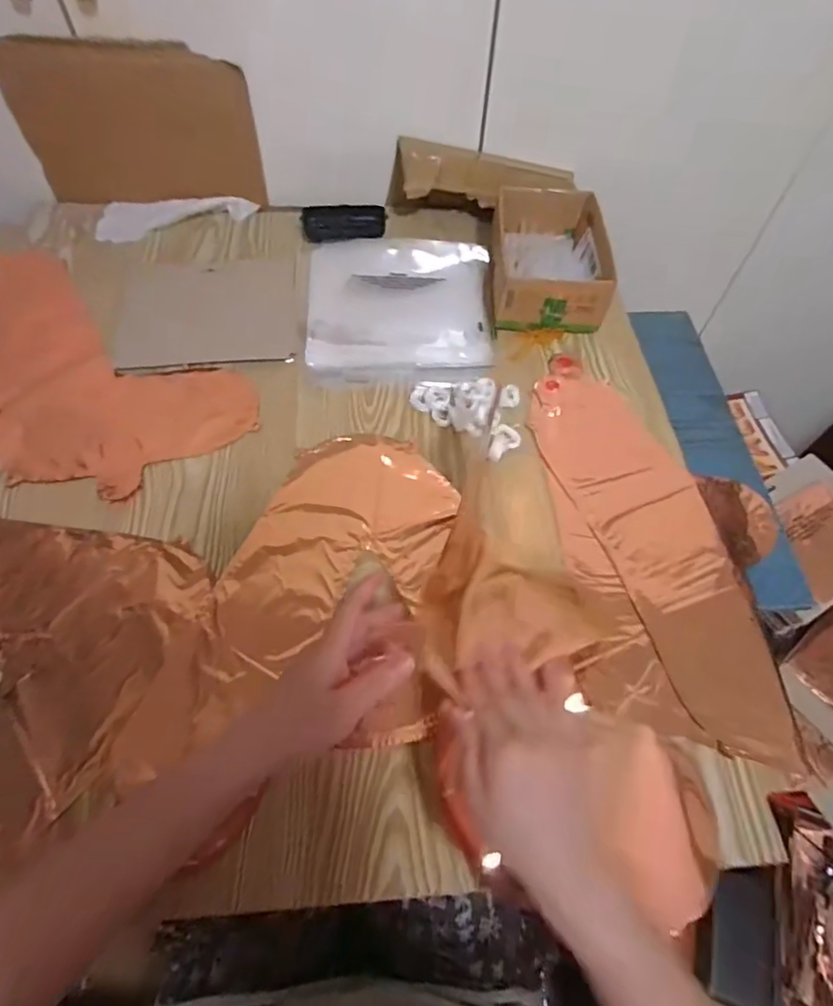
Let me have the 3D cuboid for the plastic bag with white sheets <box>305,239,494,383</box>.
[{"bbox_3d":[-0.019,-0.242,0.661,0.212,0.022,0.231,-2,58,-3],"label":"plastic bag with white sheets"}]

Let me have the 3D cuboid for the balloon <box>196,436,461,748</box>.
[{"bbox_3d":[-0.069,0.058,0.499,0.191,0.013,0.280,8,58,3],"label":"balloon"}]

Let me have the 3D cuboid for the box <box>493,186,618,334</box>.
[{"bbox_3d":[0.158,-0.292,0.669,0.126,0.064,0.190,4,58,1],"label":"box"}]

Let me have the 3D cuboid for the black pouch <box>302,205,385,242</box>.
[{"bbox_3d":[-0.093,-0.365,0.723,0.106,0.030,0.029,-4,58,-4],"label":"black pouch"}]

